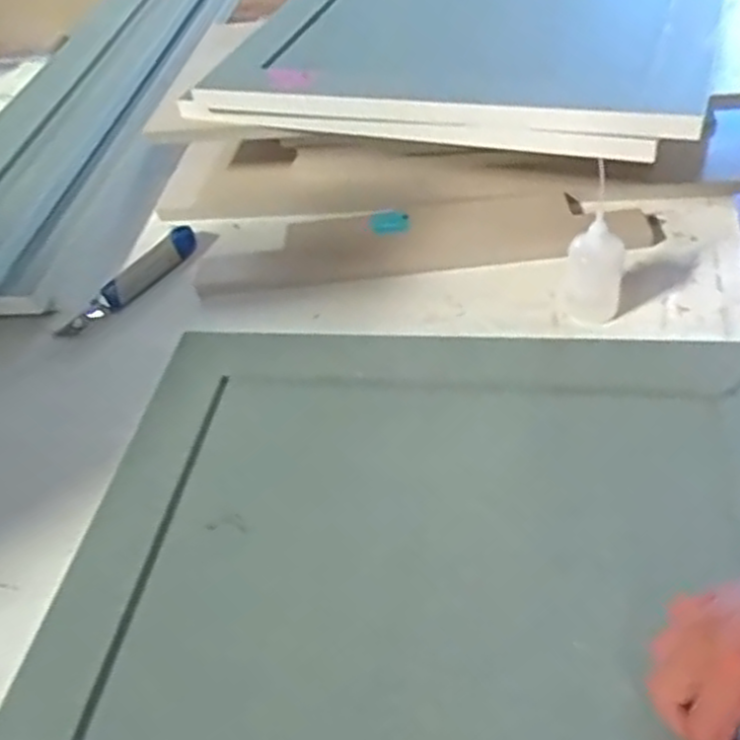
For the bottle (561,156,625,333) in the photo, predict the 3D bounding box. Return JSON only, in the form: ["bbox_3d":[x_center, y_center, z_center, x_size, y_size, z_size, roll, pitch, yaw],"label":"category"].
[{"bbox_3d":[0.206,-0.110,0.705,0.048,0.135,0.053,-1,43,11],"label":"bottle"}]

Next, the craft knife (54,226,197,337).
[{"bbox_3d":[-0.253,-0.099,0.836,0.035,0.015,0.204,14,47,25],"label":"craft knife"}]

